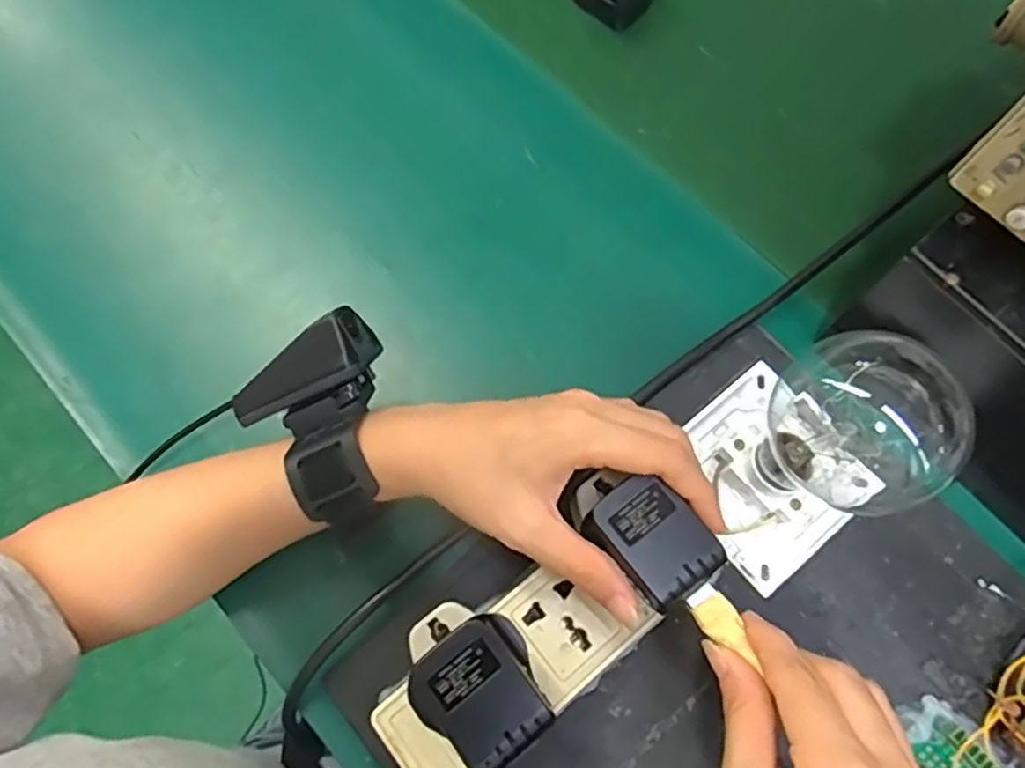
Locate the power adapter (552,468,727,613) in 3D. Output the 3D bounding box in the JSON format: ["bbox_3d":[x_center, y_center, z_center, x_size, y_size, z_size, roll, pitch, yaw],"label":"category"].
[{"bbox_3d":[0.051,0.060,0.282,0.035,0.027,0.061,-43,76,-13],"label":"power adapter"}]

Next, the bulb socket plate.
[{"bbox_3d":[0.130,0.040,0.341,0.086,0.040,0.087,-38,75,-12],"label":"bulb socket plate"}]

